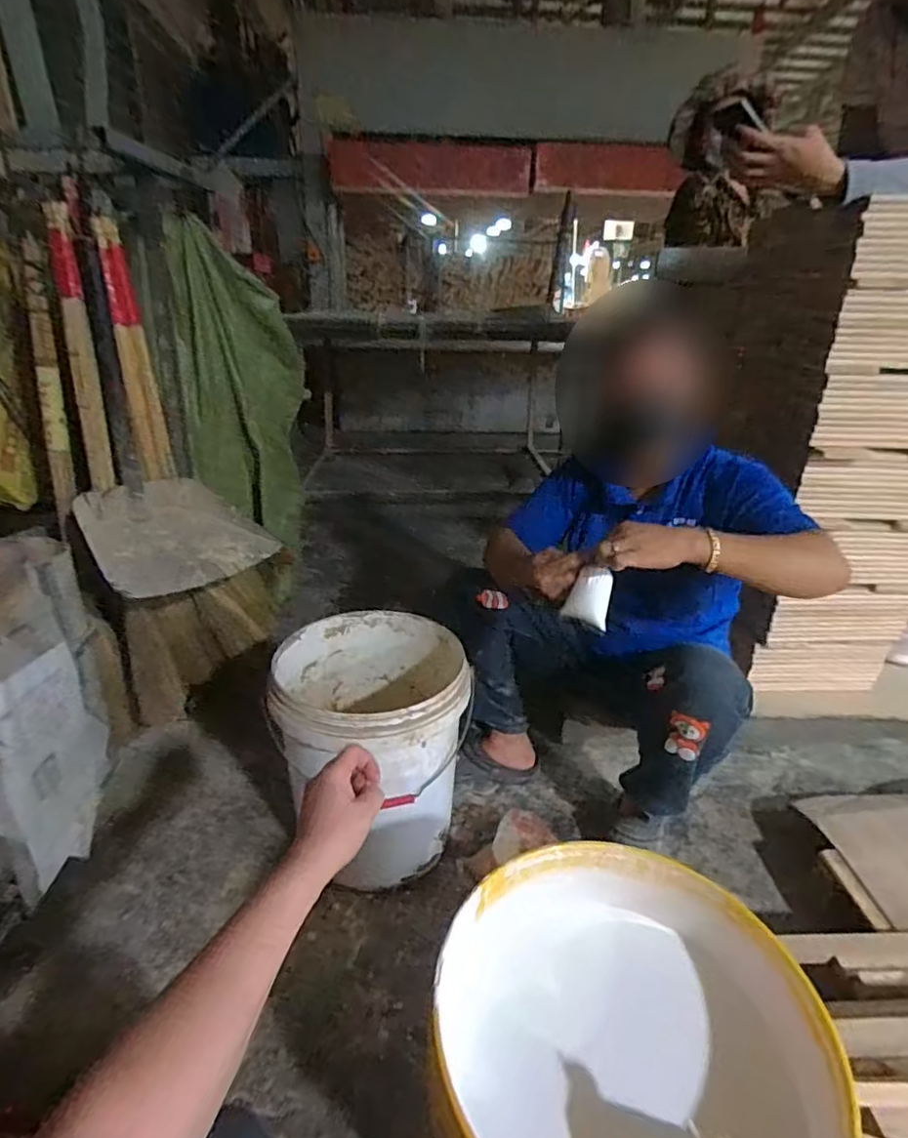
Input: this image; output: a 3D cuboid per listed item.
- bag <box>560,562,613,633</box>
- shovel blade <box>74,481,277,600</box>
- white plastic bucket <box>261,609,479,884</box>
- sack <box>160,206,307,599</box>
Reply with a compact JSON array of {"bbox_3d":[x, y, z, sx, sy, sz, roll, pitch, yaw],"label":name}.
[{"bbox_3d":[0.191,0.038,0.854,0.060,0.079,0.035,10,15,4],"label":"bag"},{"bbox_3d":[-0.516,-0.056,1.084,0.275,0.075,0.307,36,37,16],"label":"shovel blade"},{"bbox_3d":[-0.128,0.284,1.014,0.294,0.333,0.314,0,24,0],"label":"white plastic bucket"},{"bbox_3d":[-0.555,-0.413,1.629,0.182,0.836,0.353,4,24,8],"label":"sack"}]

